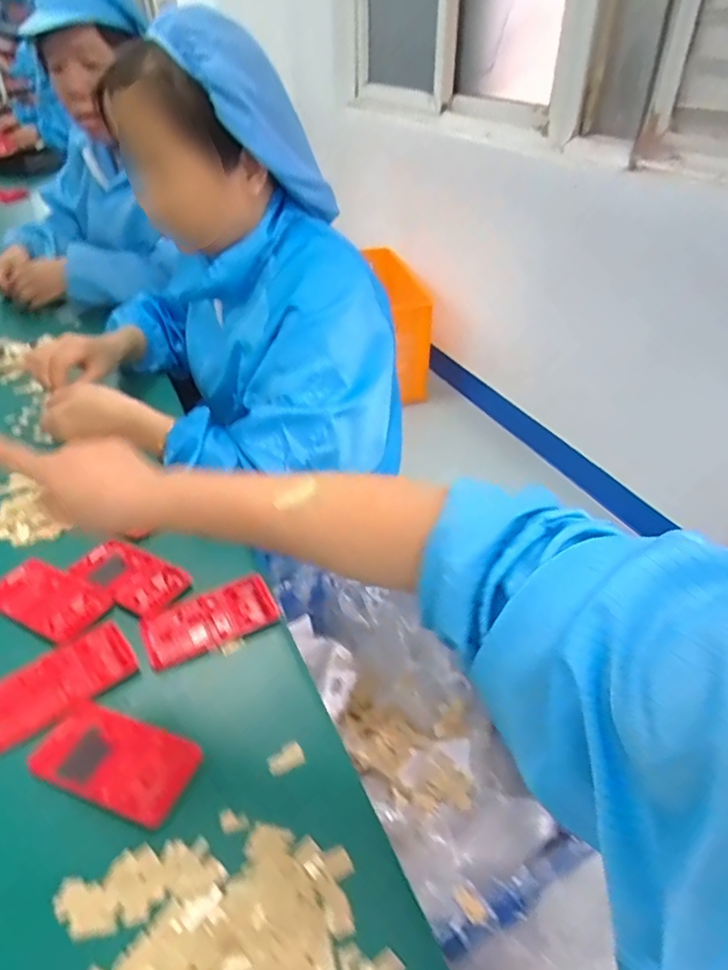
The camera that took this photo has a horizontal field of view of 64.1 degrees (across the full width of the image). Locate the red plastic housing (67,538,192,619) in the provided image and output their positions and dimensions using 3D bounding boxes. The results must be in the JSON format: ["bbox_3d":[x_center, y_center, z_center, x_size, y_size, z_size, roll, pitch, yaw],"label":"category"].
[{"bbox_3d":[-0.239,0.091,0.597,0.120,0.005,0.065,22,44,22],"label":"red plastic housing"}]

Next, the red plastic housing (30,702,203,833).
[{"bbox_3d":[-0.193,0.214,0.454,0.120,0.006,0.066,15,41,14],"label":"red plastic housing"}]

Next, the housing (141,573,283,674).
[{"bbox_3d":[-0.148,0.126,0.559,0.120,0.009,0.066,-18,44,-22],"label":"housing"}]

